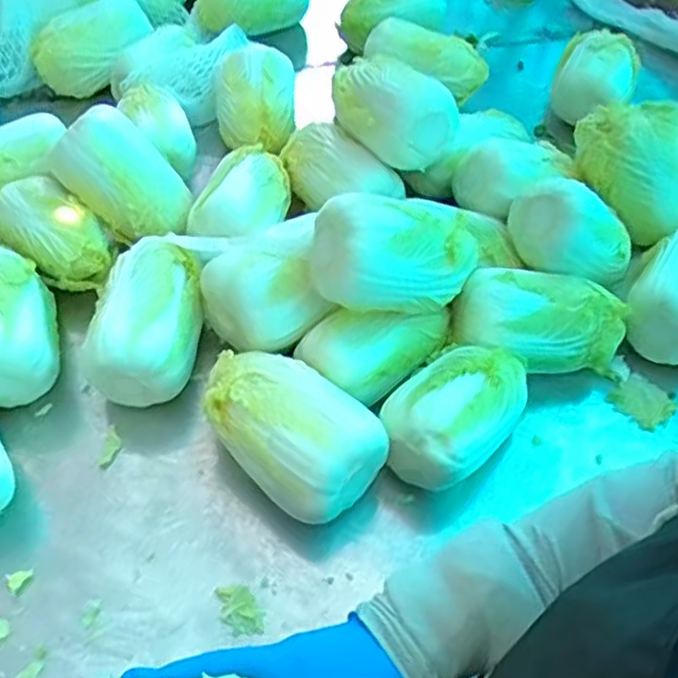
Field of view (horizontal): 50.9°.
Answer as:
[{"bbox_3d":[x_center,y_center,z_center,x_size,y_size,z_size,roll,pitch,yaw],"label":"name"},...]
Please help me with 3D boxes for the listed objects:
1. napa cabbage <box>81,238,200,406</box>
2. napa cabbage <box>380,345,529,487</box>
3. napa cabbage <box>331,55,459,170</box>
[{"bbox_3d":[-0.182,-0.015,0.684,0.093,0.085,0.155,1,52,-3],"label":"napa cabbage"},{"bbox_3d":[0.110,0.066,0.658,0.096,0.092,0.149,37,59,23],"label":"napa cabbage"},{"bbox_3d":[0.054,-0.259,0.802,0.089,0.093,0.158,-37,63,-27],"label":"napa cabbage"}]

